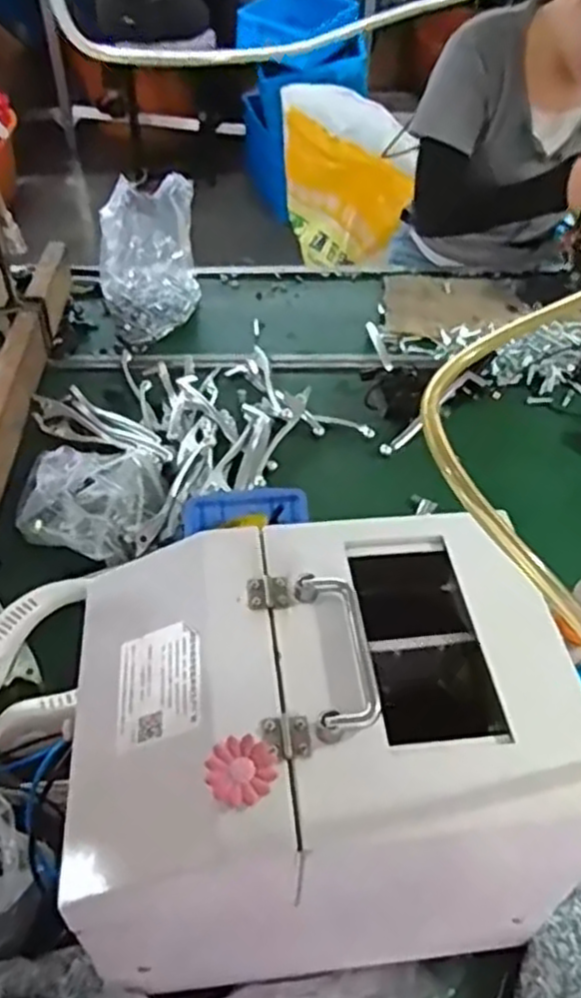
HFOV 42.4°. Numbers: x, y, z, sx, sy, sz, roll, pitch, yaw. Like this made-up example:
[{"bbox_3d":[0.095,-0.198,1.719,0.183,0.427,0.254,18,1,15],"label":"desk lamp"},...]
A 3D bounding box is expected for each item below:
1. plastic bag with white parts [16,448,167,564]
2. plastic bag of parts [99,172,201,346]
[{"bbox_3d":[-0.226,-0.013,0.876,0.126,0.075,0.161,16,49,13],"label":"plastic bag with white parts"},{"bbox_3d":[-0.211,-0.357,1.124,0.149,0.191,0.117,-9,49,-9],"label":"plastic bag of parts"}]

